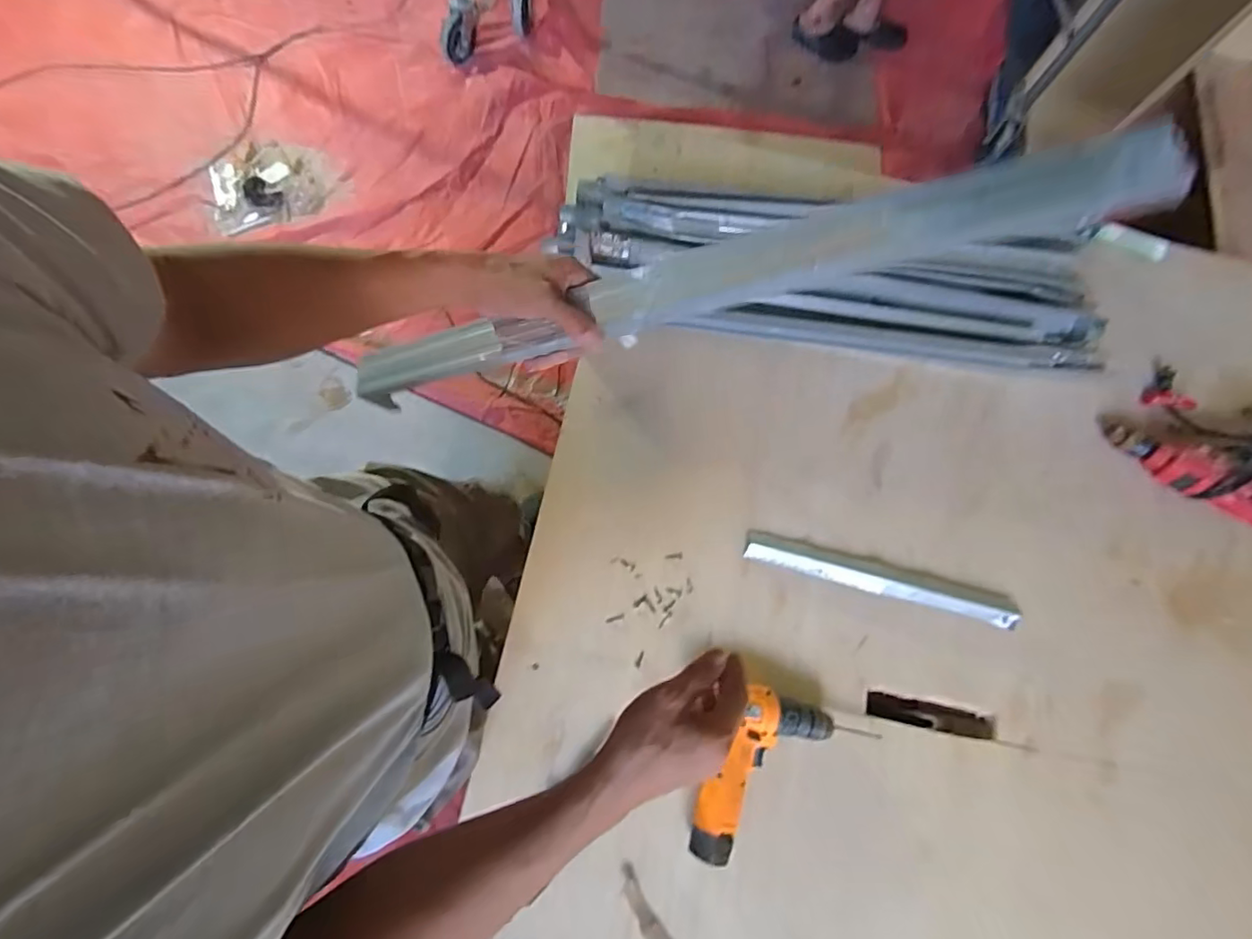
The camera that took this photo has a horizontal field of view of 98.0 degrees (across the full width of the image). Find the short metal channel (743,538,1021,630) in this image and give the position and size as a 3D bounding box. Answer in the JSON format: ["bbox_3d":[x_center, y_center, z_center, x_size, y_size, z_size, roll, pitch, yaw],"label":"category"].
[{"bbox_3d":[0.364,0.161,0.776,0.385,0.014,0.034,16,73,3],"label":"short metal channel"}]

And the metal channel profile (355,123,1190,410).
[{"bbox_3d":[0.029,-0.155,0.489,0.705,0.029,0.055,-8,71,22],"label":"metal channel profile"}]

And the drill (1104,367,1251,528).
[{"bbox_3d":[0.909,-0.053,0.838,0.257,0.071,0.233,31,74,7],"label":"drill"}]

